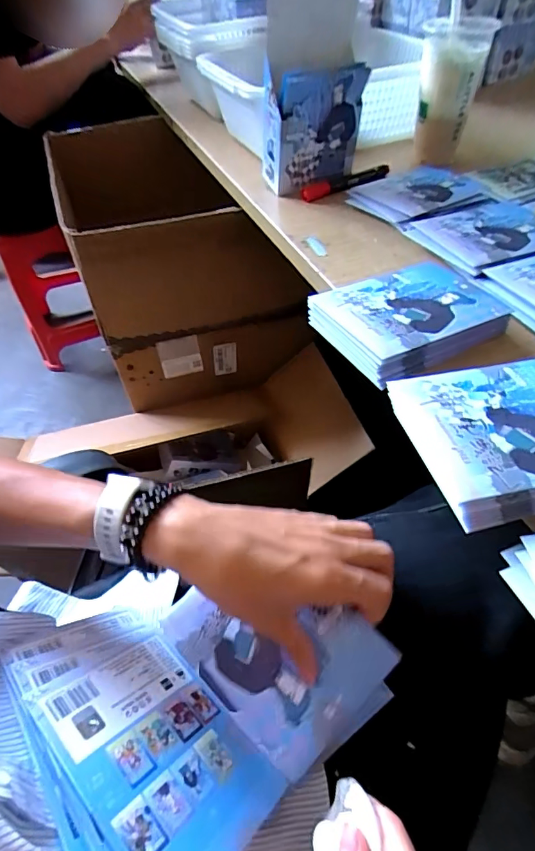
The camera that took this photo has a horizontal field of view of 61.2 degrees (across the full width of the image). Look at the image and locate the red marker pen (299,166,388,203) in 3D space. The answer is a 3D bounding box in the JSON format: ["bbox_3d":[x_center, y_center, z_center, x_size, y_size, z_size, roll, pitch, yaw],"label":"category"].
[{"bbox_3d":[0.111,-0.335,0.624,0.132,0.021,0.023,-20,52,-14],"label":"red marker pen"}]

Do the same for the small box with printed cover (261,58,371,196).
[{"bbox_3d":[0.057,-0.381,0.578,0.116,0.148,0.050,-15,66,-7],"label":"small box with printed cover"}]

